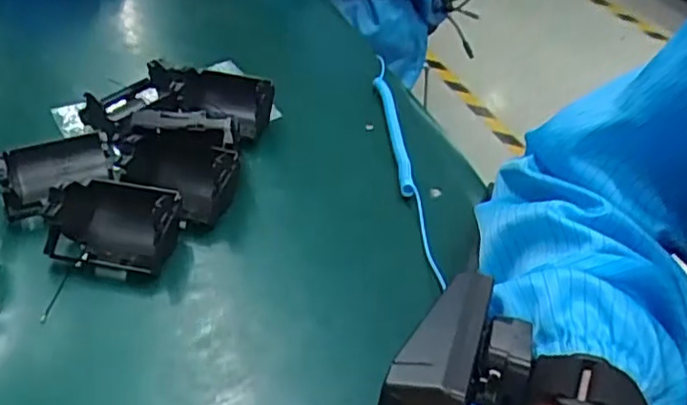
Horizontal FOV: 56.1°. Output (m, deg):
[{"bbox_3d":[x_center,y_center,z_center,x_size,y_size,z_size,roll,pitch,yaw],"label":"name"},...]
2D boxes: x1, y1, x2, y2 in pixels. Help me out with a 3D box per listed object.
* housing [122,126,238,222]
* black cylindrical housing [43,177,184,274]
[{"bbox_3d":[-0.105,-0.022,0.422,0.070,0.036,0.054,18,45,22],"label":"housing"},{"bbox_3d":[-0.138,0.010,0.392,0.073,0.040,0.050,4,41,8],"label":"black cylindrical housing"}]

